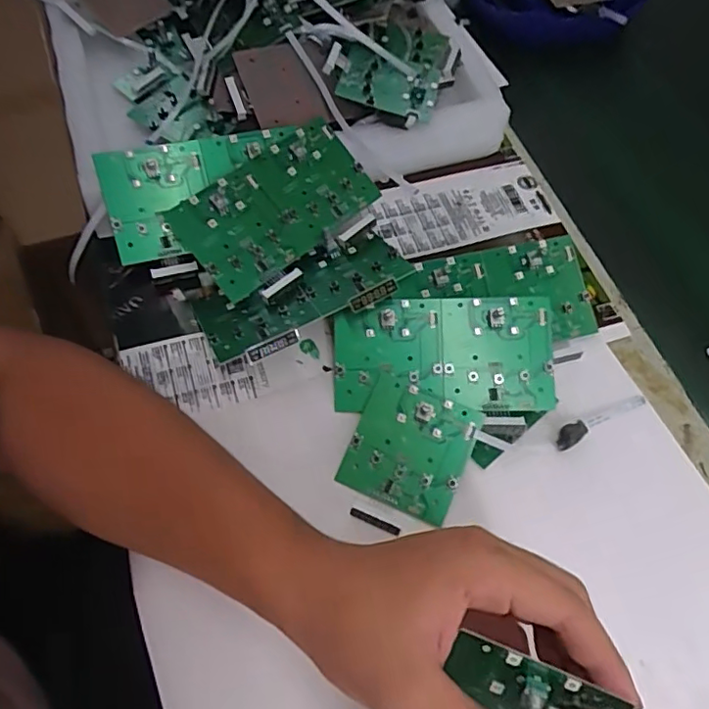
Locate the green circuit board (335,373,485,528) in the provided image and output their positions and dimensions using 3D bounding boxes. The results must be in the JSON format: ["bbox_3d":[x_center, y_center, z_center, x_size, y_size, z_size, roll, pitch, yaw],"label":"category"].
[{"bbox_3d":[0.037,0.062,0.385,0.076,0.010,0.077,22,80,8],"label":"green circuit board"}]

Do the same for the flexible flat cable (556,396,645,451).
[{"bbox_3d":[0.175,0.045,0.412,0.081,0.006,0.014,-25,66,-17],"label":"flexible flat cable"}]

